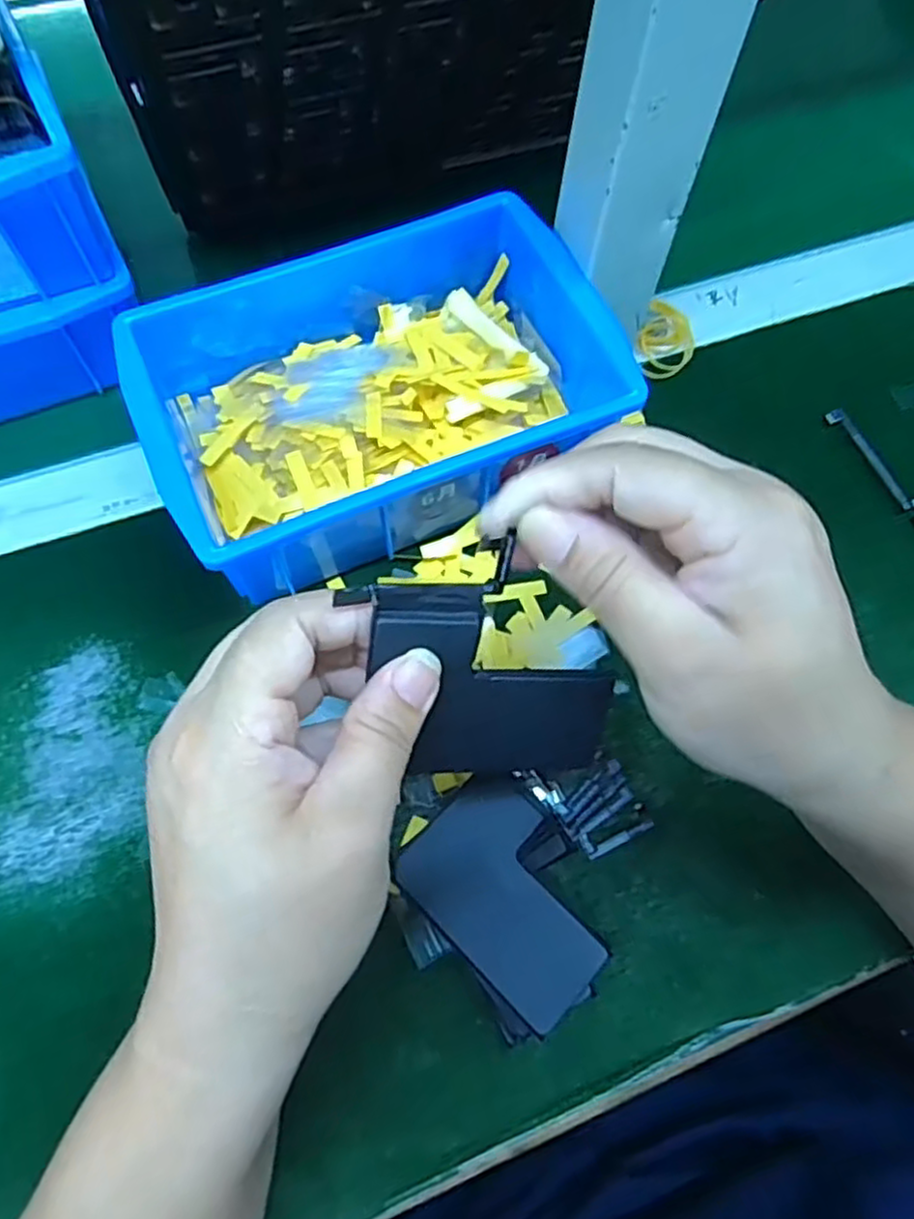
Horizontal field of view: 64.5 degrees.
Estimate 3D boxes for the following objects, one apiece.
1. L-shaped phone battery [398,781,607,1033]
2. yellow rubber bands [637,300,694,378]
[{"bbox_3d":[0.021,0.101,0.259,0.055,0.004,0.075,-41,72,-18],"label":"L-shaped phone battery"},{"bbox_3d":[0.114,-0.147,0.394,0.029,0.009,0.044,22,67,8],"label":"yellow rubber bands"}]

